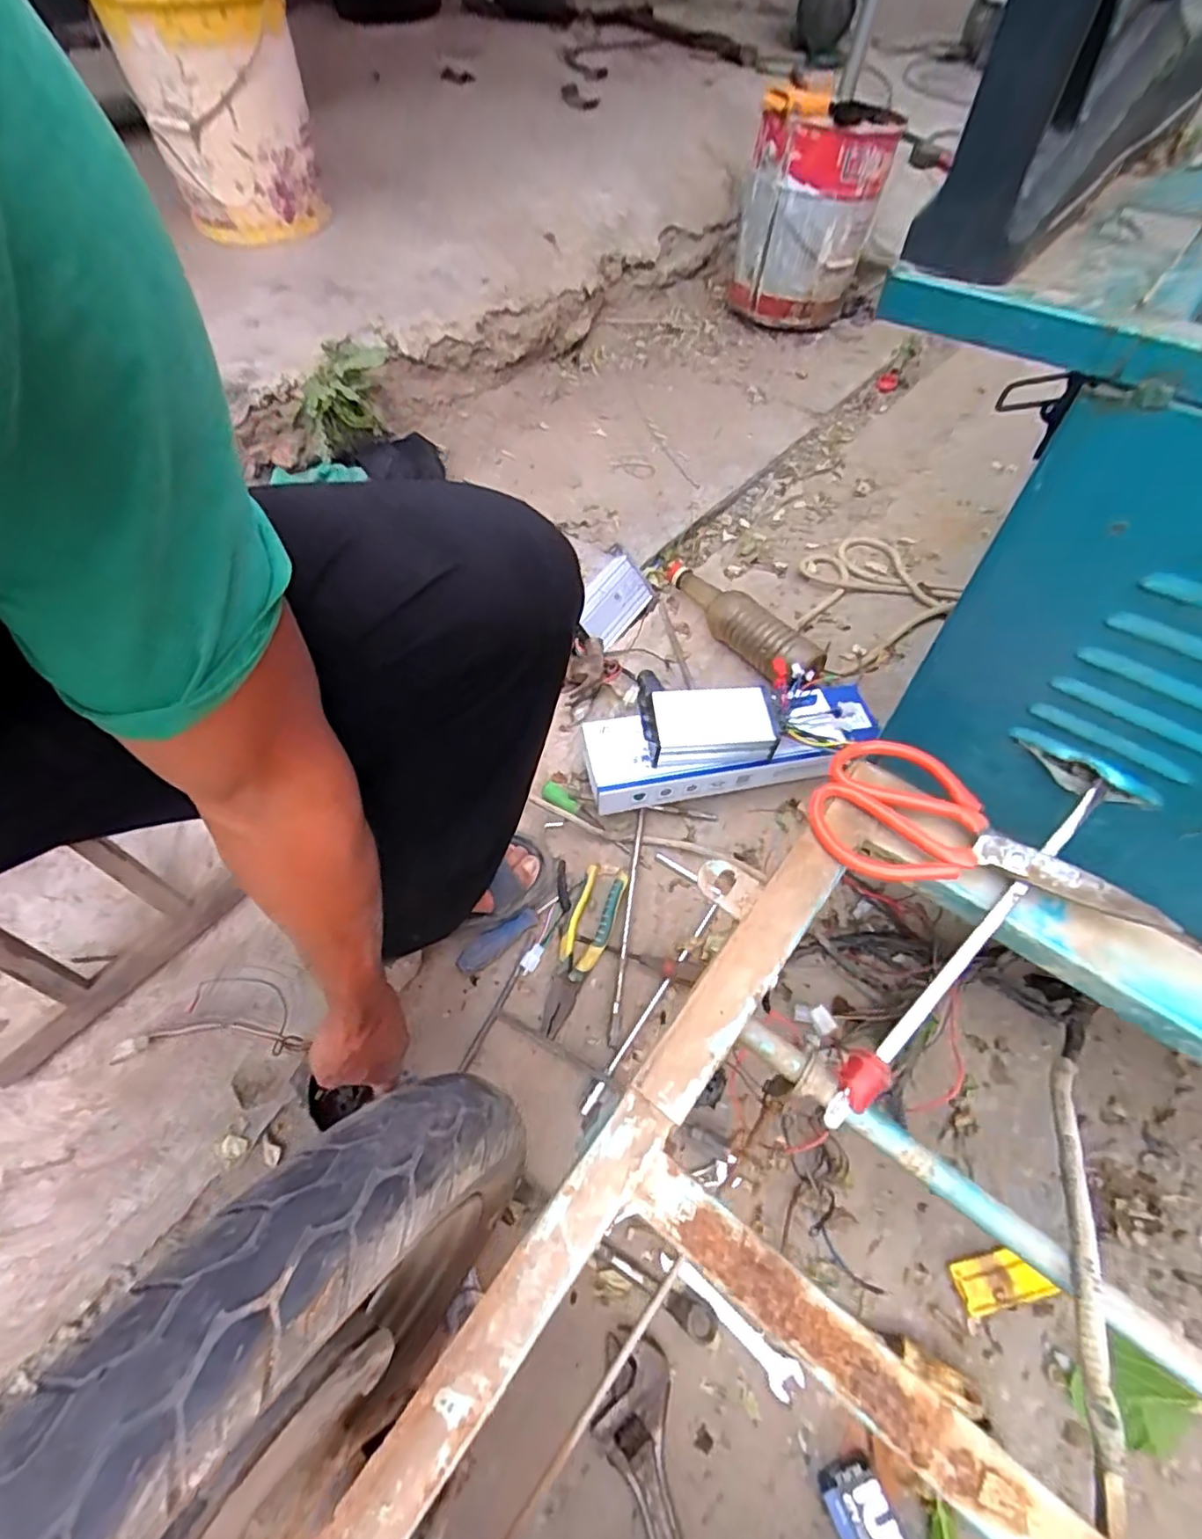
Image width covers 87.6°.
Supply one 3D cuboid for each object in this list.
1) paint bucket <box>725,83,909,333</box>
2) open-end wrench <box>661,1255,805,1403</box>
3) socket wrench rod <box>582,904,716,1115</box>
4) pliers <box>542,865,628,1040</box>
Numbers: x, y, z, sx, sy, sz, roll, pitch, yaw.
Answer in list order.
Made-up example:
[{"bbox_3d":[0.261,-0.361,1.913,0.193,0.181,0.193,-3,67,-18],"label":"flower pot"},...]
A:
[{"bbox_3d":[0.448,-1.216,1.390,0.298,0.391,0.323,-1,57,2],"label":"paint bucket"},{"bbox_3d":[0.112,0.481,0.549,0.135,0.008,0.027,35,66,23],"label":"open-end wrench"},{"bbox_3d":[0.059,0.255,0.692,0.008,0.015,0.265,30,64,20],"label":"socket wrench rod"},{"bbox_3d":[-0.023,0.207,0.723,0.050,0.020,0.194,16,59,13],"label":"pliers"}]

